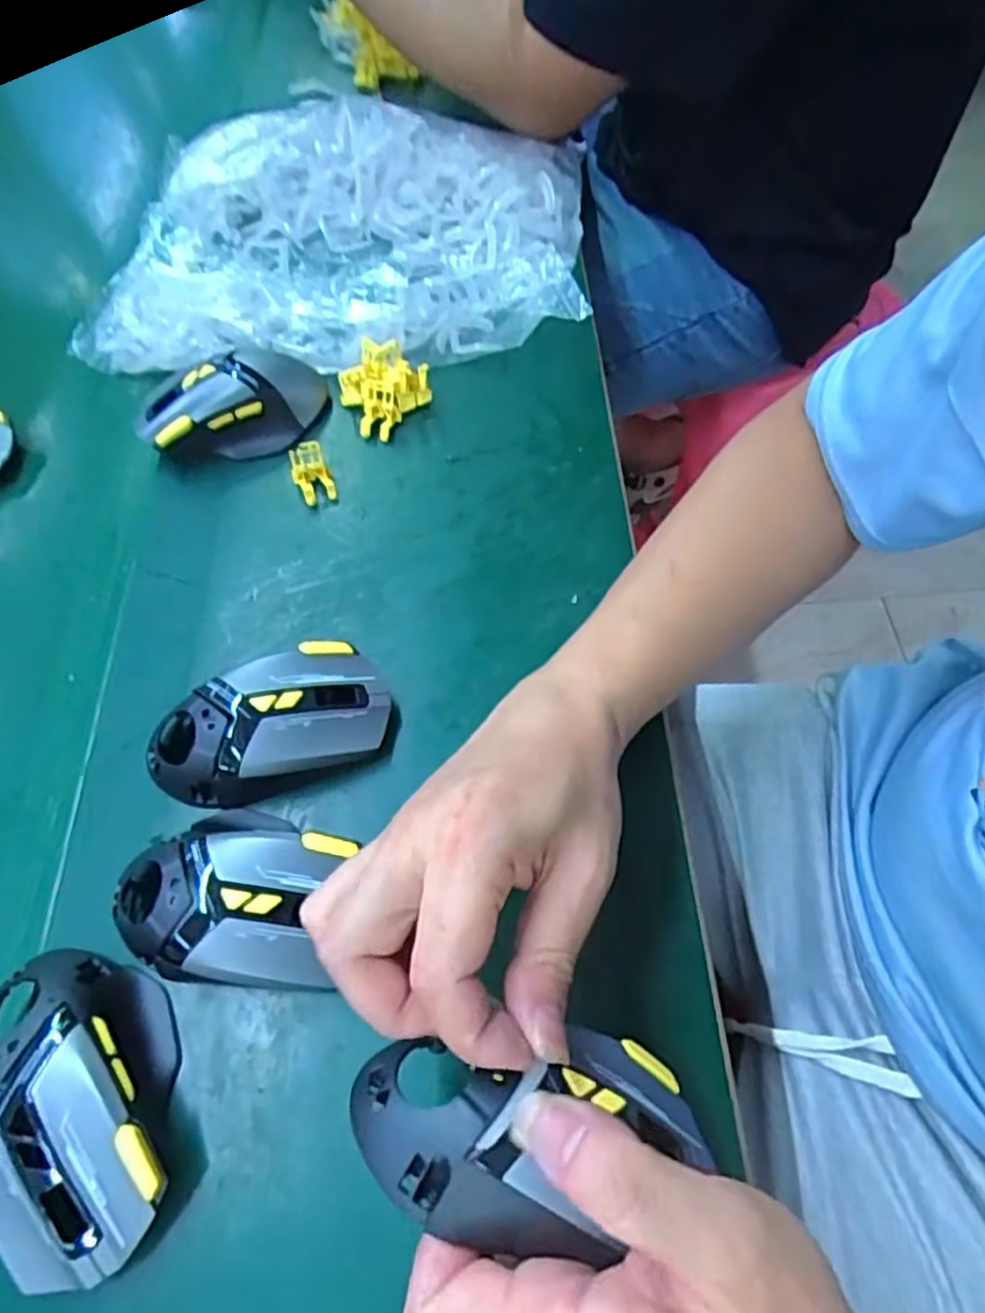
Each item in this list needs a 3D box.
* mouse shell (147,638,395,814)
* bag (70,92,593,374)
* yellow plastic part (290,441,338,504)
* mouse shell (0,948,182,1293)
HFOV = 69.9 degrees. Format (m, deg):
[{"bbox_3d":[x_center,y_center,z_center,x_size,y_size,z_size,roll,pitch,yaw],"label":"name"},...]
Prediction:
[{"bbox_3d":[-0.112,0.031,0.350,0.121,0.039,0.076,-23,62,-10],"label":"mouse shell"},{"bbox_3d":[-0.114,-0.341,0.551,0.352,0.054,0.297,2,61,4],"label":"bag"},{"bbox_3d":[-0.112,-0.113,0.437,0.022,0.025,0.027,-21,62,-9],"label":"yellow plastic part"},{"bbox_3d":[-0.163,0.174,0.280,0.068,0.047,0.120,-24,63,-10],"label":"mouse shell"}]

